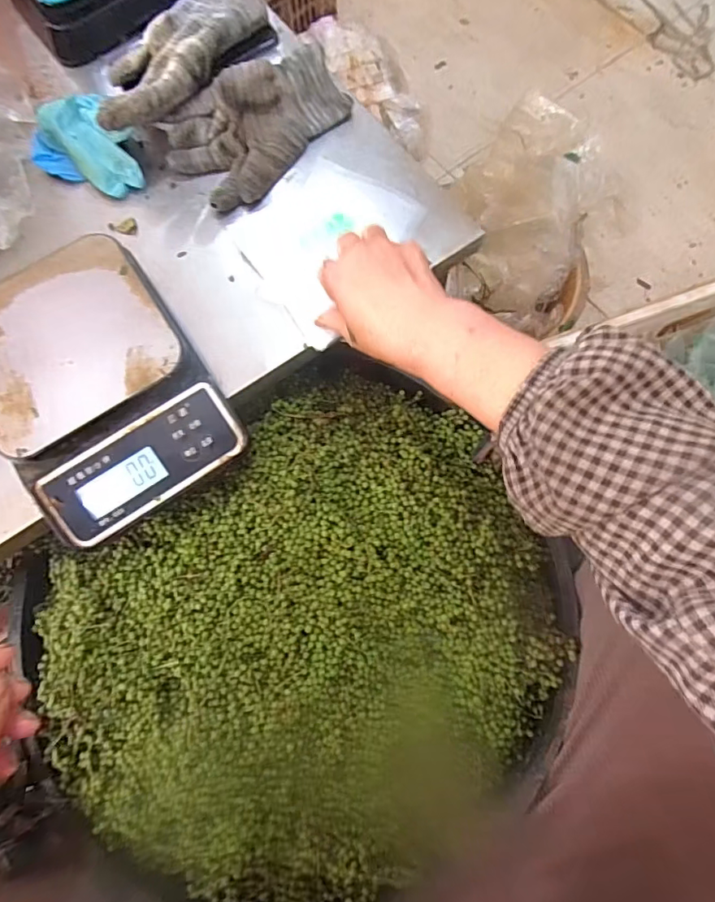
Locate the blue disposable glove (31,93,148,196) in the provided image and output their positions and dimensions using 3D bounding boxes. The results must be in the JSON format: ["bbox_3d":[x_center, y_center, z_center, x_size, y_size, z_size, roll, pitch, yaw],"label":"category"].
[{"bbox_3d":[-0.252,-0.279,0.454,0.085,0.037,0.108,-36,76,-9],"label":"blue disposable glove"}]

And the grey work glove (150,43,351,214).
[{"bbox_3d":[-0.088,-0.300,0.447,0.165,0.036,0.100,-36,76,-9],"label":"grey work glove"}]

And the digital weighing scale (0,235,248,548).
[{"bbox_3d":[-0.198,-0.050,0.377,0.151,0.061,0.212,-32,75,-8],"label":"digital weighing scale"}]

